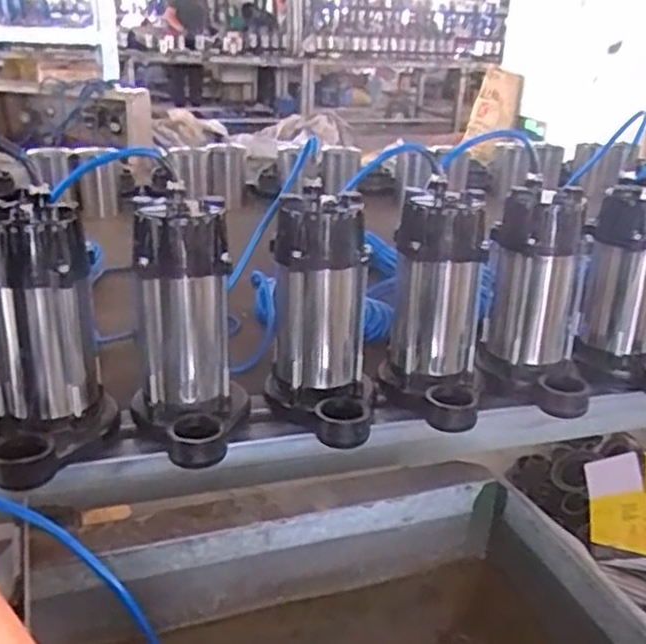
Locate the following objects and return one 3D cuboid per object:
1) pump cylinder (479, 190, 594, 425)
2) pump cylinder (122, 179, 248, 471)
[{"bbox_3d":[0.251,-0.028,0.827,0.113,0.224,0.131,5,23,6],"label":"pump cylinder"},{"bbox_3d":[-0.135,0.005,0.707,0.110,0.224,0.149,-1,23,-9],"label":"pump cylinder"}]

